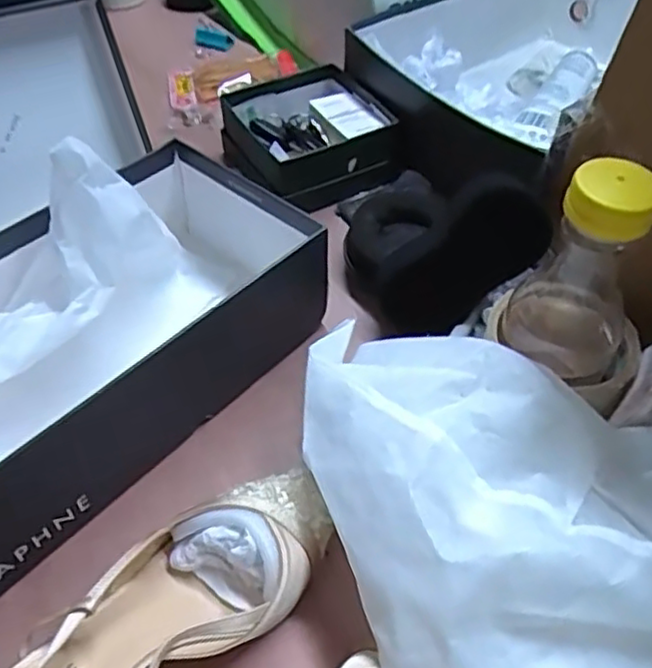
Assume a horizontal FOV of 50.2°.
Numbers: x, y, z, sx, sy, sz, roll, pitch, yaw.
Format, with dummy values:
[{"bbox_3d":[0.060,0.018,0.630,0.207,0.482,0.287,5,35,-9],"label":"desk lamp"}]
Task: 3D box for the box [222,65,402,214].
[{"bbox_3d":[-0.015,-0.178,0.636,0.131,0.052,0.129,-23,54,-19],"label":"box"}]

